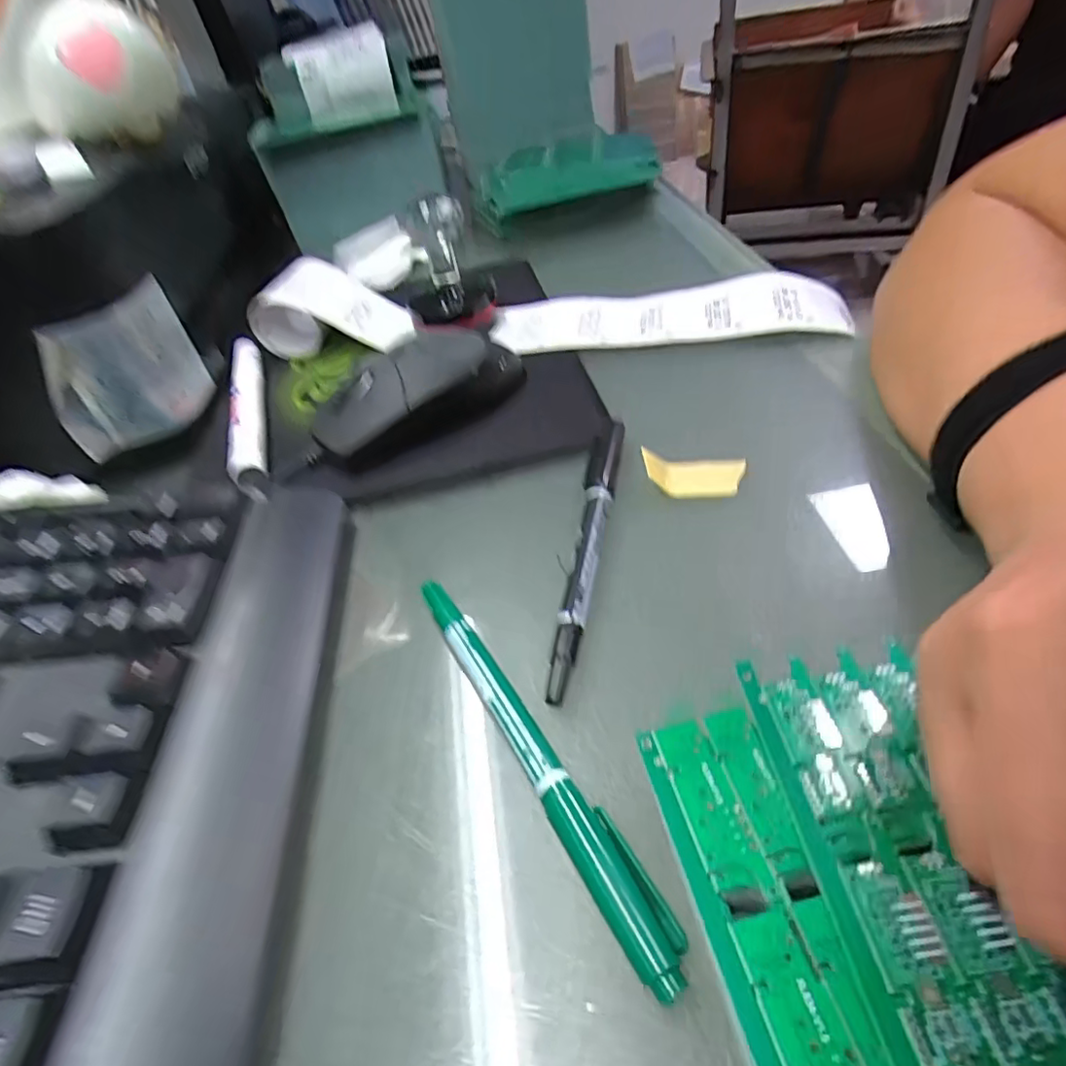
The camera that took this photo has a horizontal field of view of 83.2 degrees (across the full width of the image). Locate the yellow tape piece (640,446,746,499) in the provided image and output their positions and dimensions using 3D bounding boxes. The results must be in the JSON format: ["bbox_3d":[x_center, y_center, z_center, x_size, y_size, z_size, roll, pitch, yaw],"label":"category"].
[{"bbox_3d":[0.067,-0.025,0.251,0.041,0.007,0.022,-2,43,11],"label":"yellow tape piece"}]

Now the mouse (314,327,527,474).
[{"bbox_3d":[-0.051,-0.074,0.300,0.116,0.038,0.053,-38,48,-26],"label":"mouse"}]

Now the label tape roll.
[{"bbox_3d":[-0.001,-0.138,0.360,0.344,0.032,0.056,5,42,10],"label":"label tape roll"}]

